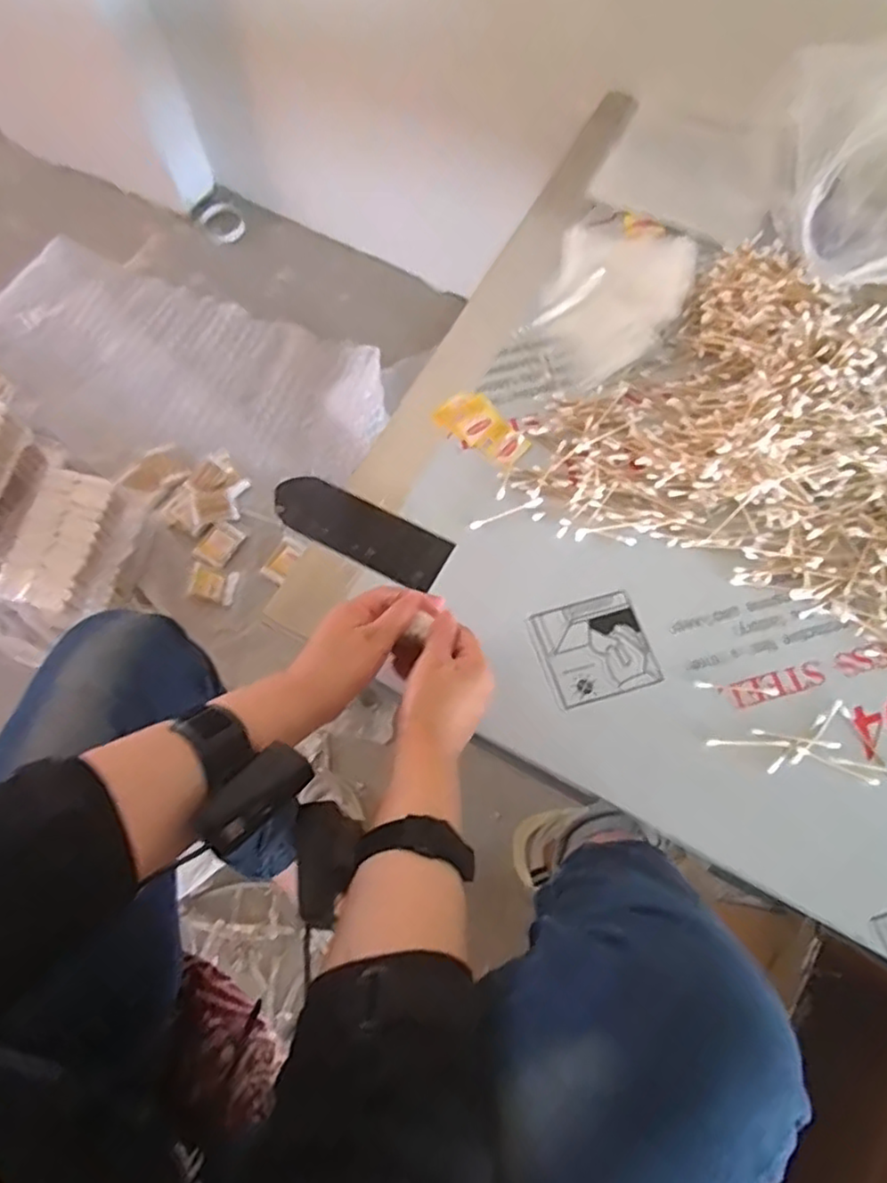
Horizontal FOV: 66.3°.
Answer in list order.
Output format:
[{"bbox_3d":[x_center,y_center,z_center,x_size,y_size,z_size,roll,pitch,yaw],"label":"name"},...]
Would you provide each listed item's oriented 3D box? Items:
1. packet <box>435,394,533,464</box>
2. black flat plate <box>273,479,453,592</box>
[{"bbox_3d":[0.041,-0.164,0.687,0.053,0.004,0.094,-42,76,-14],"label":"packet"},{"bbox_3d":[-0.082,-0.059,0.650,0.176,0.010,0.065,29,71,11],"label":"black flat plate"}]

